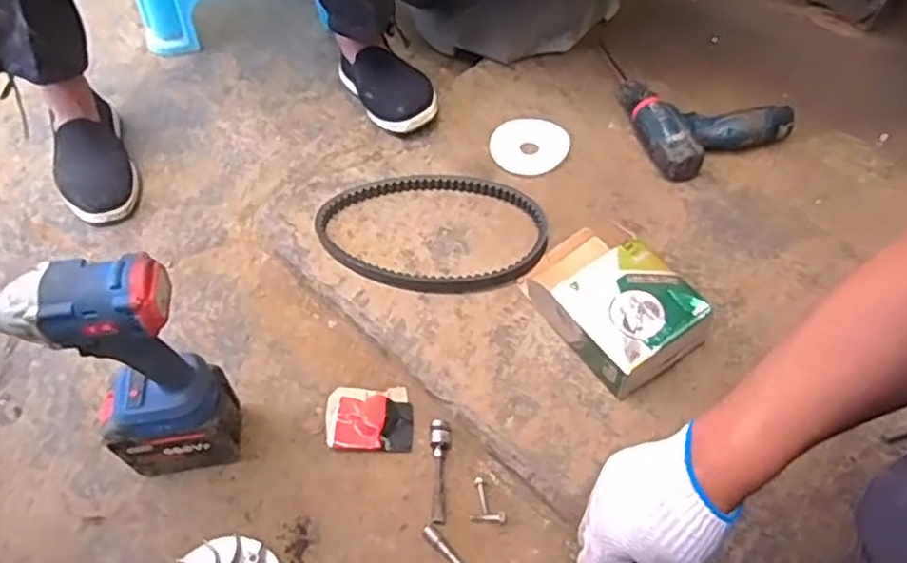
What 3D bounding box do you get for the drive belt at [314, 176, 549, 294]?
[{"bbox_3d":[-0.029,-0.065,0.862,0.285,0.022,0.175,6,53,9],"label":"drive belt"}]

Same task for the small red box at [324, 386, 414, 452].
[{"bbox_3d":[-0.091,0.145,0.747,0.090,0.025,0.070,-4,52,2],"label":"small red box"}]

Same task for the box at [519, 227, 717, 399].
[{"bbox_3d":[0.171,0.009,0.763,0.134,0.082,0.197,-25,54,-18],"label":"box"}]

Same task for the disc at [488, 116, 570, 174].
[{"bbox_3d":[0.102,-0.185,0.939,0.099,0.005,0.097,0,61,1],"label":"disc"}]

